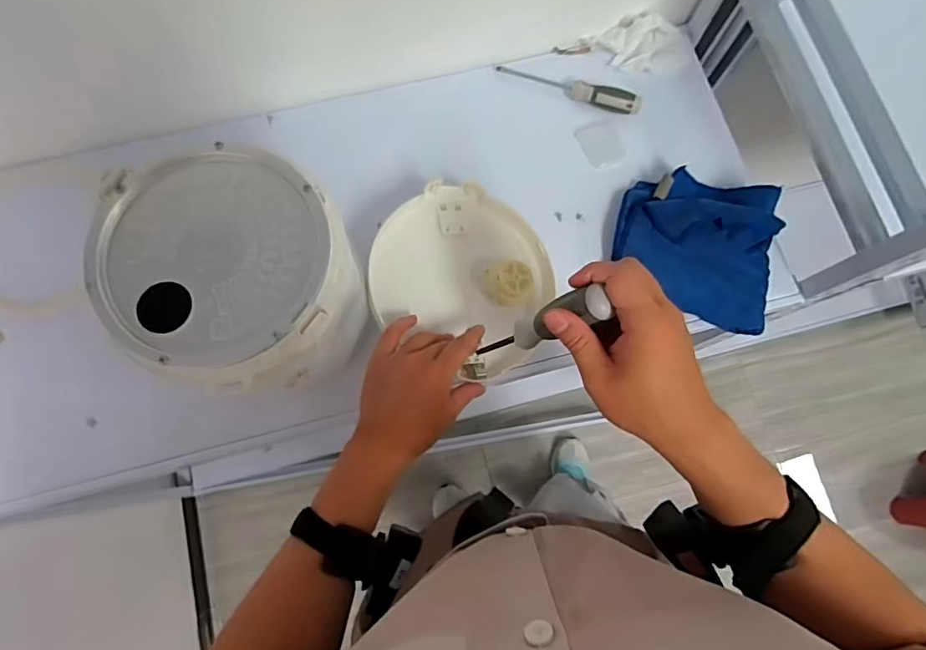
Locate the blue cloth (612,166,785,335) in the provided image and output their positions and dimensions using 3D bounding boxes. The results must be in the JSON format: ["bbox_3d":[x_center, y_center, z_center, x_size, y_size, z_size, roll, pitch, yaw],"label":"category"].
[{"bbox_3d":[0.273,-0.098,0.601,0.179,0.034,0.165,20,77,3],"label":"blue cloth"}]

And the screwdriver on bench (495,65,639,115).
[{"bbox_3d":[0.134,-0.304,0.667,0.188,0.027,0.028,20,77,3],"label":"screwdriver on bench"}]

